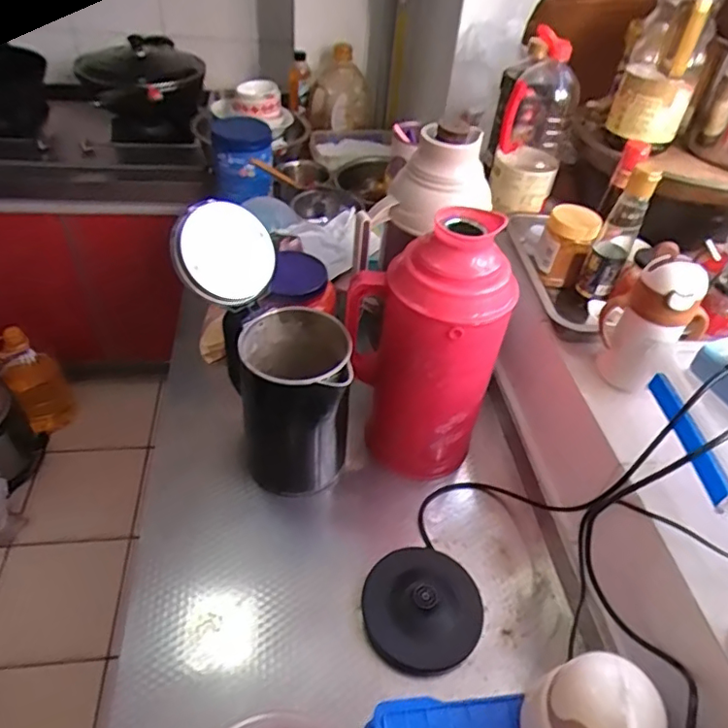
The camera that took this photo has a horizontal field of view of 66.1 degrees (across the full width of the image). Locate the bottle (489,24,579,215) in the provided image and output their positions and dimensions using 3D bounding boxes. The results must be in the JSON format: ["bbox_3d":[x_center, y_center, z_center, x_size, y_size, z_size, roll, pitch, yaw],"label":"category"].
[{"bbox_3d":[0.265,-0.364,0.857,0.093,0.248,0.093,20,45,14],"label":"bottle"}]

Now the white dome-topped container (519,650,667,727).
[{"bbox_3d":[0.193,0.298,0.469,0.086,0.113,0.087,3,44,-3],"label":"white dome-topped container"}]

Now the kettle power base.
[{"bbox_3d":[0.072,0.280,0.653,0.135,0.049,0.131,3,44,-3],"label":"kettle power base"}]

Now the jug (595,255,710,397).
[{"bbox_3d":[0.333,-0.048,0.650,0.088,0.163,0.086,-27,53,-30],"label":"jug"}]

